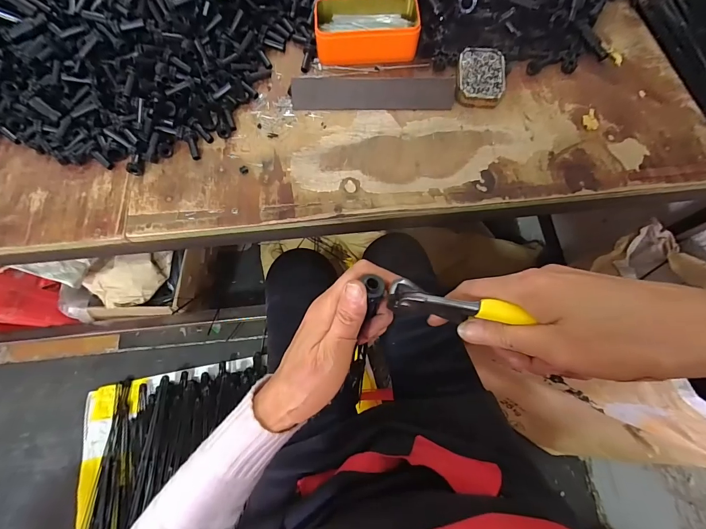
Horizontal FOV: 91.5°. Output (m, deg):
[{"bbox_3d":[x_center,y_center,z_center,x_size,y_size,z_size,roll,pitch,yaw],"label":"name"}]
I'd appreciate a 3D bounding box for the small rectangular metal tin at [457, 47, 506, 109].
[{"bbox_3d":[0.177,-0.257,0.476,0.063,0.021,0.087,9,71,3],"label":"small rectangular metal tin"}]

